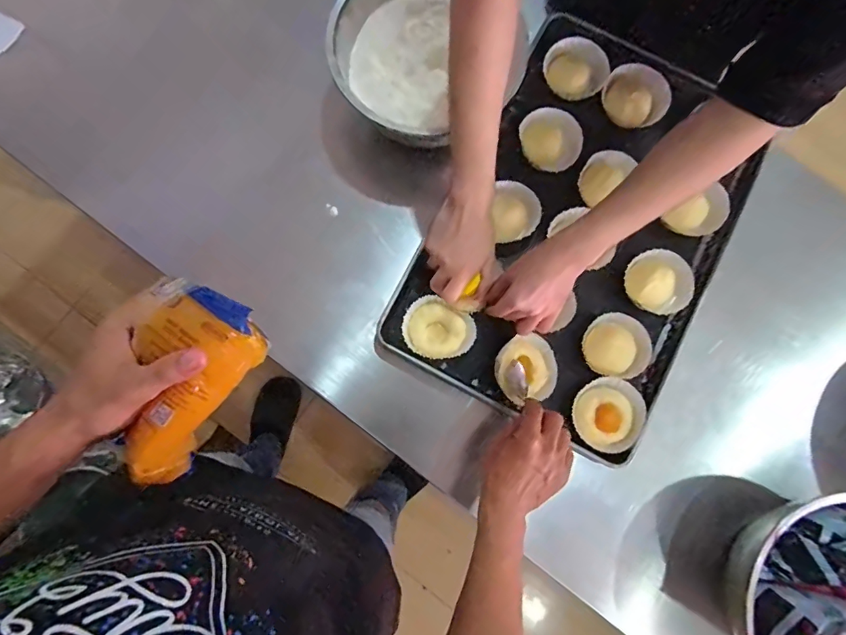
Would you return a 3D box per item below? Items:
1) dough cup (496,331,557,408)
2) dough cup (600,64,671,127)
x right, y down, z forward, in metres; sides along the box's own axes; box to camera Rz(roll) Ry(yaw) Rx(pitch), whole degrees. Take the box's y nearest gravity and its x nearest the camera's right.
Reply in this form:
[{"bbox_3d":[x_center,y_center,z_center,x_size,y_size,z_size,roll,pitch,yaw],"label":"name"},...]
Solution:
[{"bbox_3d":[0.146,0.073,0.644,0.084,0.036,0.089,0,80,-1],"label":"dough cup"},{"bbox_3d":[0.332,-0.344,0.716,0.098,0.031,0.083,19,80,3],"label":"dough cup"}]

